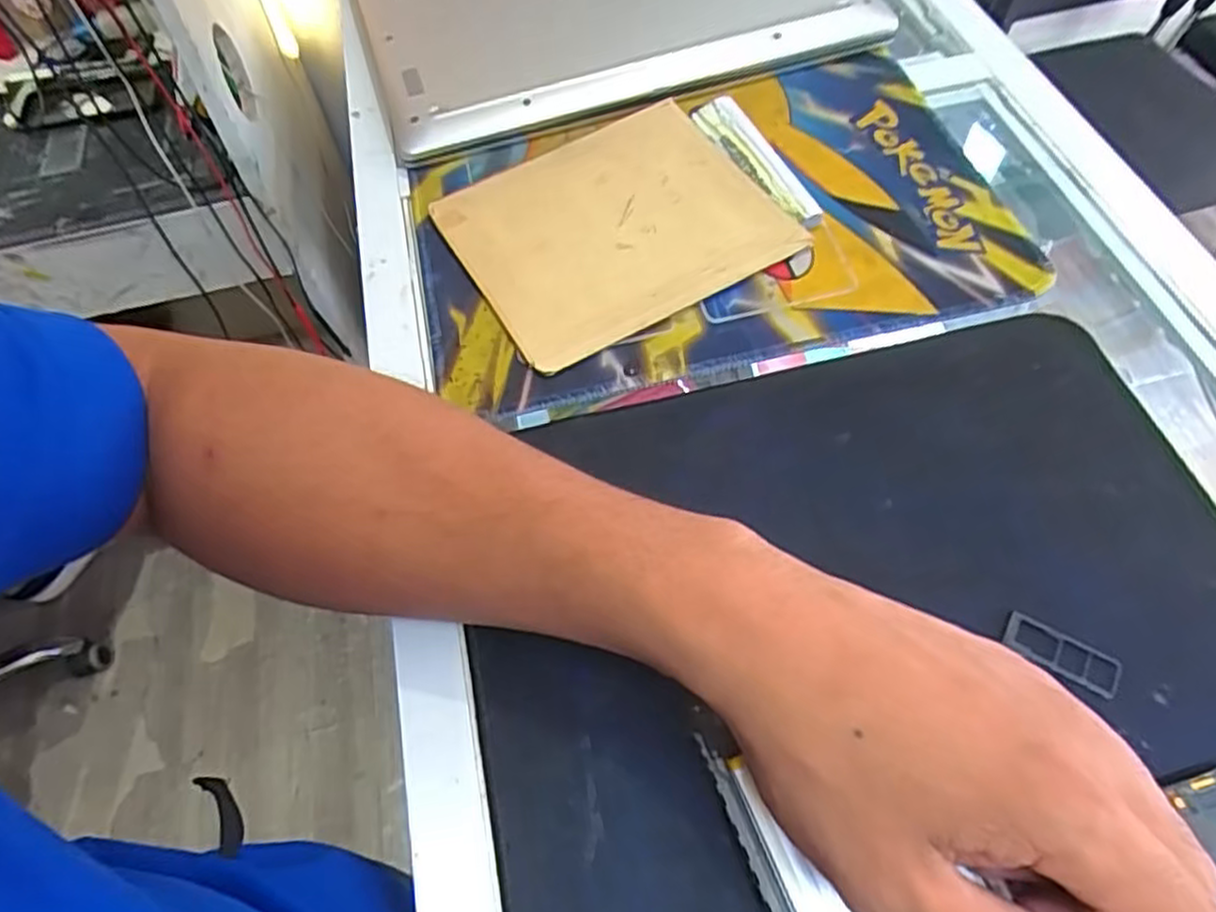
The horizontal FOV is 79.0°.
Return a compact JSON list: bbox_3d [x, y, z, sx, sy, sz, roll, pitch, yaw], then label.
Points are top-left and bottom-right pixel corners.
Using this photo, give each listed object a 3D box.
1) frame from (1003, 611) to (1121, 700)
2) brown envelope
[{"bbox_3d":[0.164,0.071,0.265,0.039,0.004,0.016,26,64,18],"label":"frame"},{"bbox_3d":[0.001,-0.122,0.385,0.155,0.008,0.138,-27,61,-12],"label":"brown envelope"}]

